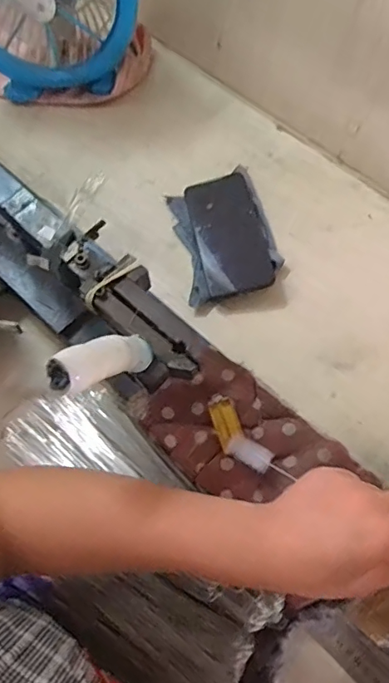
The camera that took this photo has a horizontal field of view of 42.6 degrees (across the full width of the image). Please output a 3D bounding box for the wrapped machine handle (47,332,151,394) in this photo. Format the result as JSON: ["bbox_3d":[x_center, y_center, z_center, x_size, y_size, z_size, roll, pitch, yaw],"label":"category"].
[{"bbox_3d":[-0.057,0.013,0.323,0.024,0.095,0.023,4,100,27],"label":"wrapped machine handle"}]

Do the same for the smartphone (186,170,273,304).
[{"bbox_3d":[0.040,-0.132,0.597,0.079,0.016,0.163,-18,67,11],"label":"smartphone"}]

